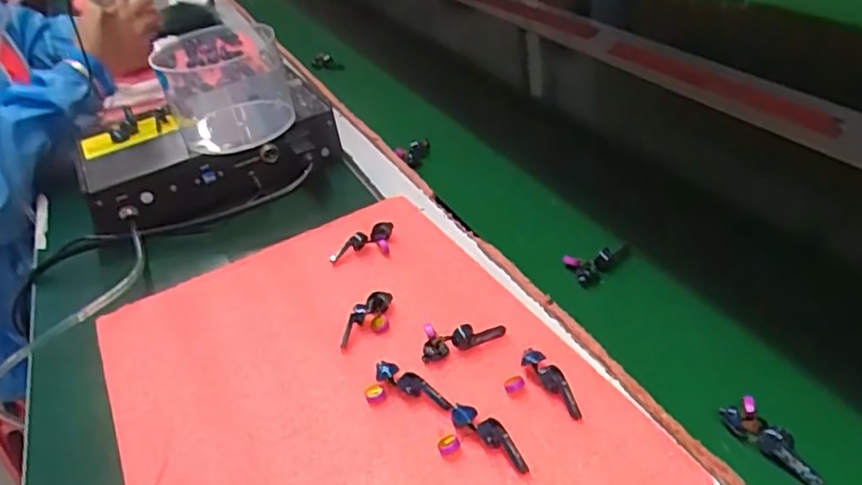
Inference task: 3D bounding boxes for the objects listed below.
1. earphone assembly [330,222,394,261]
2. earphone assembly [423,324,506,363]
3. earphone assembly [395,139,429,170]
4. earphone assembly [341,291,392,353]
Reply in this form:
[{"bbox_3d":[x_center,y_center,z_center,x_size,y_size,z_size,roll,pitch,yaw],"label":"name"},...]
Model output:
[{"bbox_3d":[-0.055,-0.002,0.512,0.047,0.014,0.032,-6,37,5],"label":"earphone assembly"},{"bbox_3d":[0.019,0.057,0.411,0.055,0.011,0.021,-18,38,-11],"label":"earphone assembly"},{"bbox_3d":[-0.017,-0.089,0.641,0.018,0.025,0.047,16,28,29],"label":"earphone assembly"},{"bbox_3d":[-0.042,0.052,0.437,0.023,0.012,0.051,19,46,33],"label":"earphone assembly"}]

